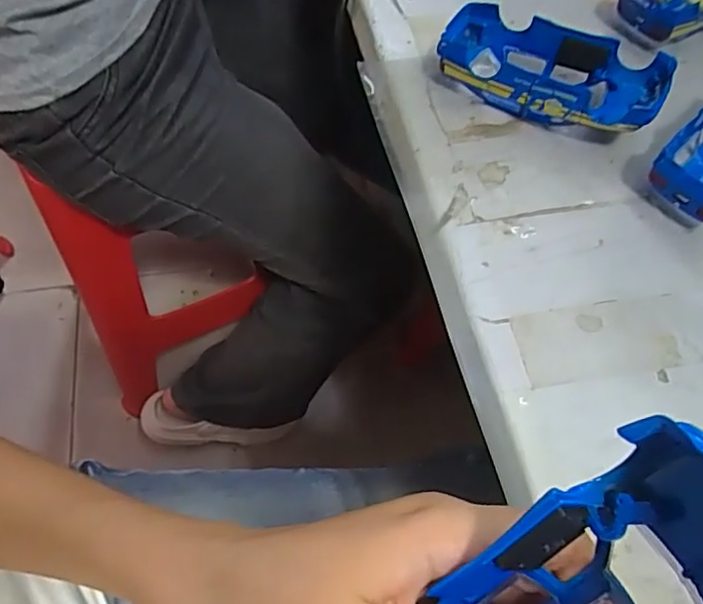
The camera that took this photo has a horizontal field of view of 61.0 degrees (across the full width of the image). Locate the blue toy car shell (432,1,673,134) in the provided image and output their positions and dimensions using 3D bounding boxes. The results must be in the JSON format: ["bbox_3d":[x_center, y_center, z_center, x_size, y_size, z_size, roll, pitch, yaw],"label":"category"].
[{"bbox_3d":[0.117,-0.136,0.361,0.133,0.035,0.061,25,63,15],"label":"blue toy car shell"}]

